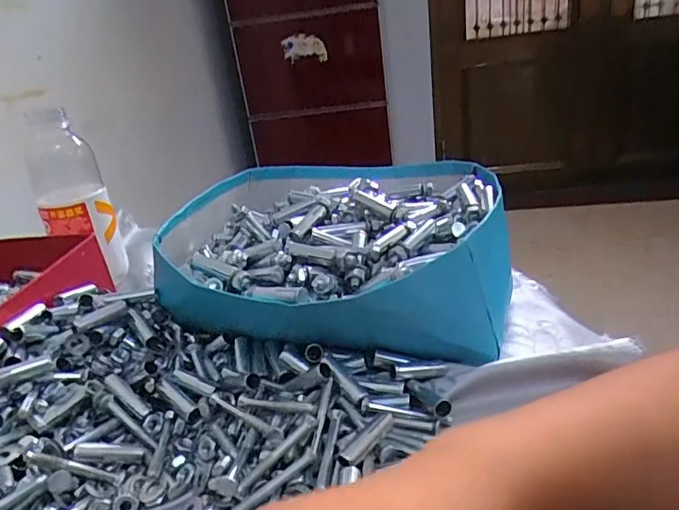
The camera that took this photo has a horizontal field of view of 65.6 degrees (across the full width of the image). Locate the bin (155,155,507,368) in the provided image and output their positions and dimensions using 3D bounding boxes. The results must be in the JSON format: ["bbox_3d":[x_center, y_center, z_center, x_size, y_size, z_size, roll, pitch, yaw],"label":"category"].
[{"bbox_3d":[-0.004,-0.016,0.468,0.268,0.083,0.287,-2,27,11],"label":"bin"}]

